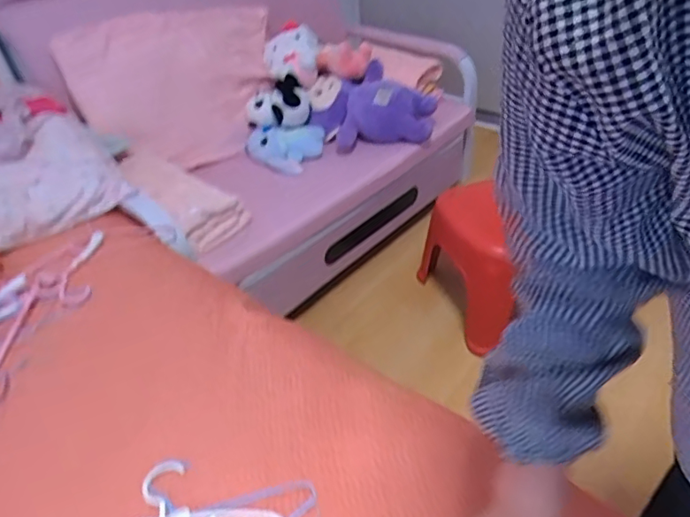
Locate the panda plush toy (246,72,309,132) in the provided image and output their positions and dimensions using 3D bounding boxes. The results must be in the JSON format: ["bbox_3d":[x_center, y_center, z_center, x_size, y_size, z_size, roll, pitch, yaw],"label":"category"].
[{"bbox_3d":[-0.214,-0.488,1.683,0.196,0.125,0.138,-10,39,-6],"label":"panda plush toy"}]

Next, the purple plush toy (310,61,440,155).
[{"bbox_3d":[0.090,-0.475,1.711,0.383,0.172,0.259,0,39,6],"label":"purple plush toy"}]

